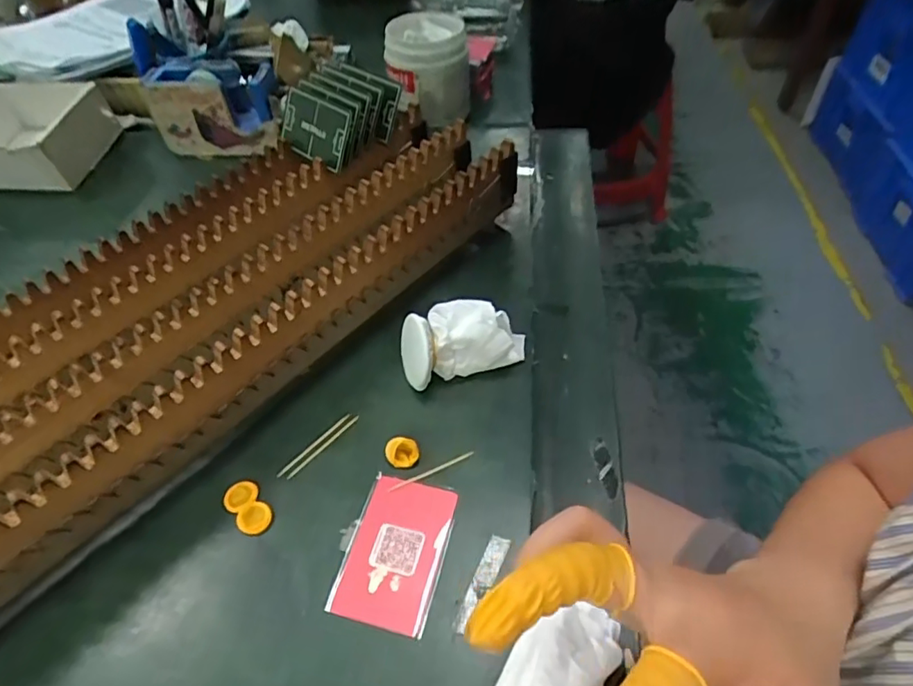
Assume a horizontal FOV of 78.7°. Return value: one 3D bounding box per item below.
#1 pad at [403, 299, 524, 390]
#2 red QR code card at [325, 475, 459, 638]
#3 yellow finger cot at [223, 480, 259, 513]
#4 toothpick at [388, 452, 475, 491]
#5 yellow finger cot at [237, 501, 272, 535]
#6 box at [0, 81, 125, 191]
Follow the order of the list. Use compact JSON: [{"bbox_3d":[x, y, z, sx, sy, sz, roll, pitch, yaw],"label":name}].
[{"bbox_3d":[0.003,-0.006,0.408,0.091,0.048,0.050,-19,53,-11],"label":"pad"},{"bbox_3d":[-0.036,0.124,0.336,0.056,0.004,0.085,11,53,12],"label":"red QR code card"},{"bbox_3d":[-0.141,0.100,0.363,0.022,0.006,0.022,-2,51,2],"label":"yellow finger cot"},{"bbox_3d":[-0.016,0.083,0.364,0.060,0.004,0.004,-22,53,-13],"label":"toothpick"},{"bbox_3d":[-0.127,0.110,0.351,0.020,0.006,0.019,-2,51,2],"label":"yellow finger cot"},{"bbox_3d":[-0.472,-0.223,0.610,0.149,0.065,0.117,3,52,6],"label":"box"}]

